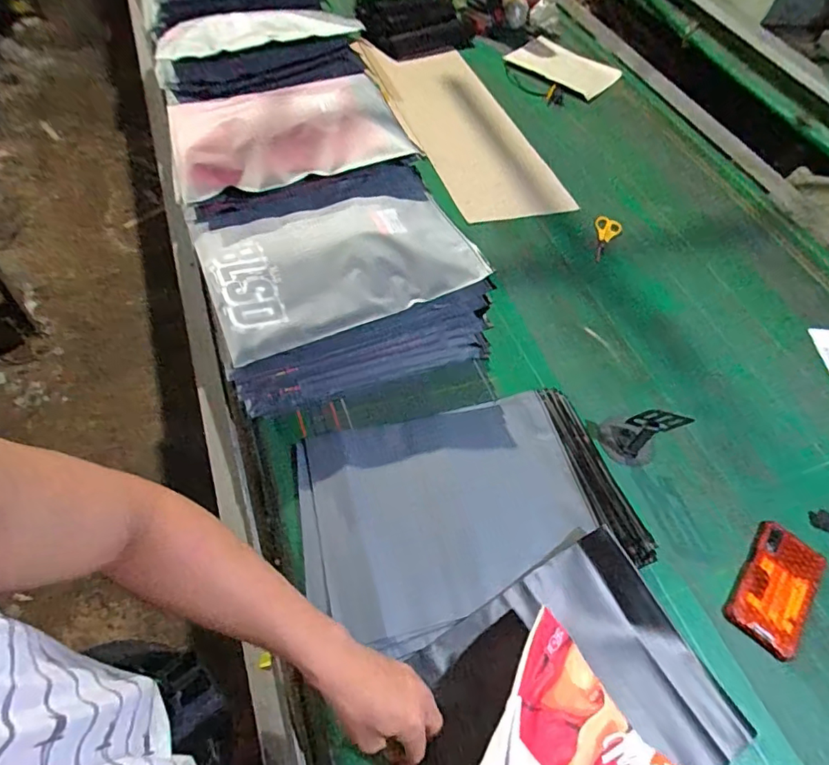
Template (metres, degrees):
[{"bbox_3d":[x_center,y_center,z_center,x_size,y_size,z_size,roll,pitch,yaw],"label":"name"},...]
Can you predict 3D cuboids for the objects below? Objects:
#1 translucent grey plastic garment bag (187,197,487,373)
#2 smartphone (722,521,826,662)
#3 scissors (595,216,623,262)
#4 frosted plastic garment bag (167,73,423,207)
[{"bbox_3d":[-0.102,-0.166,0.711,0.343,0.045,0.222,-17,60,-20],"label":"translucent grey plastic garment bag"},{"bbox_3d":[0.459,0.256,0.666,0.084,0.009,0.170,39,58,17],"label":"smartphone"},{"bbox_3d":[0.369,-0.281,1.026,0.052,0.016,0.126,25,56,8],"label":"scissors"},{"bbox_3d":[-0.197,-0.390,0.792,0.352,0.053,0.232,-14,62,-6],"label":"frosted plastic garment bag"}]

